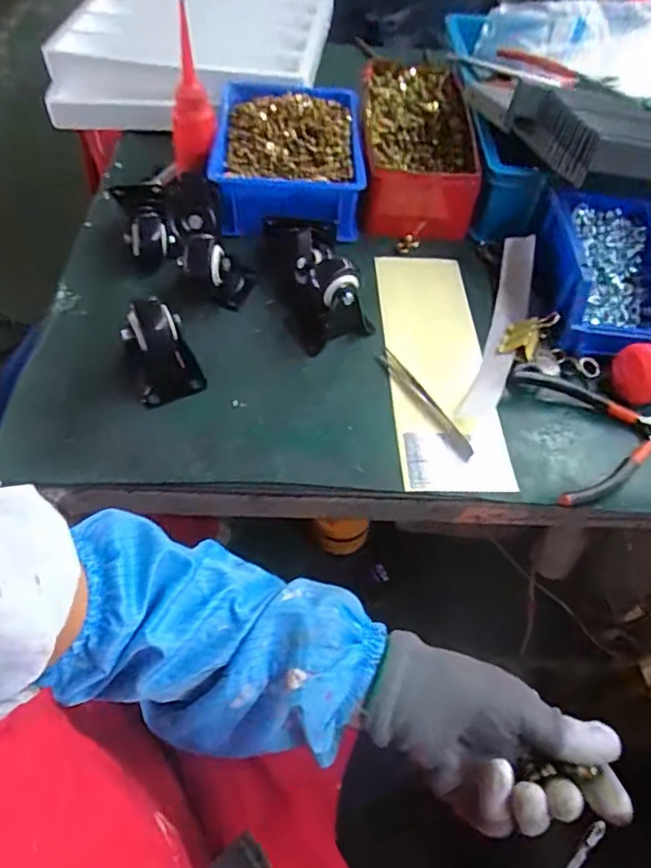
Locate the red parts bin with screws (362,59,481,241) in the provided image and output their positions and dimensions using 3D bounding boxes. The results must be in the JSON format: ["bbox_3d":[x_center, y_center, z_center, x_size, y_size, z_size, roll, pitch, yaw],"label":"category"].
[{"bbox_3d":[0.095,-0.318,0.639,0.116,0.070,0.240,2,55,-2],"label":"red parts bin with screws"}]

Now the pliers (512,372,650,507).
[{"bbox_3d":[0.228,0.000,0.455,0.135,0.016,0.118,-3,55,-7],"label":"pliers"}]

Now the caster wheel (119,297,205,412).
[{"bbox_3d":[-0.127,-0.070,0.445,0.052,0.067,0.065,-12,56,-12],"label":"caster wheel"}]

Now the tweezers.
[{"bbox_3d":[0.081,-0.030,0.474,0.015,0.004,0.125,-24,60,-19],"label":"tweezers"}]

